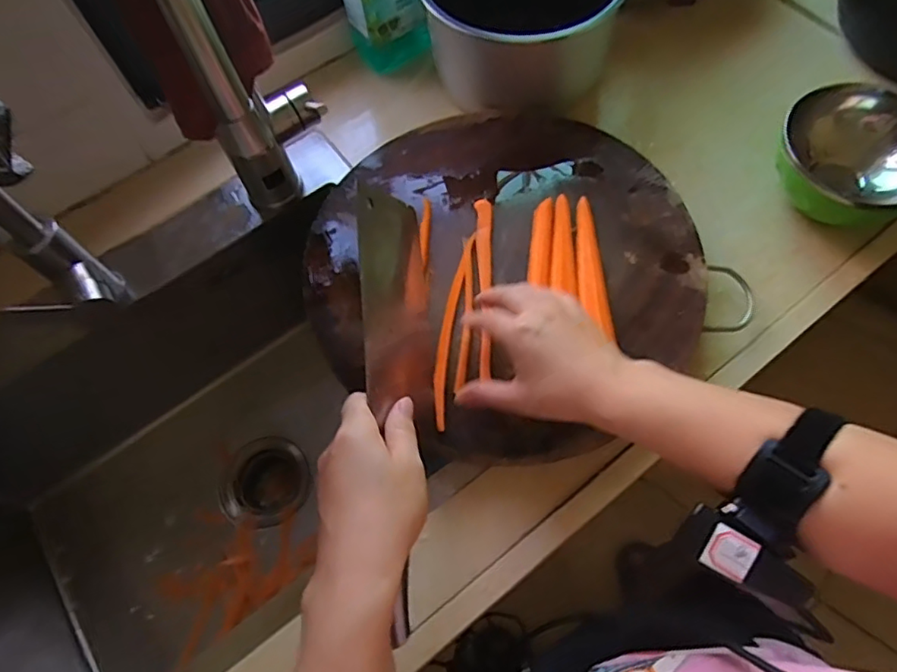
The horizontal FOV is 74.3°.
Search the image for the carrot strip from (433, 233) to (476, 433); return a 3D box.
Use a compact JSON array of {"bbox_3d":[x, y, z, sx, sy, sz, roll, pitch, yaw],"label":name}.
[{"bbox_3d":[0.001,-0.011,0.522,0.018,0.008,0.186,7,66,6],"label":"carrot strip"}]

